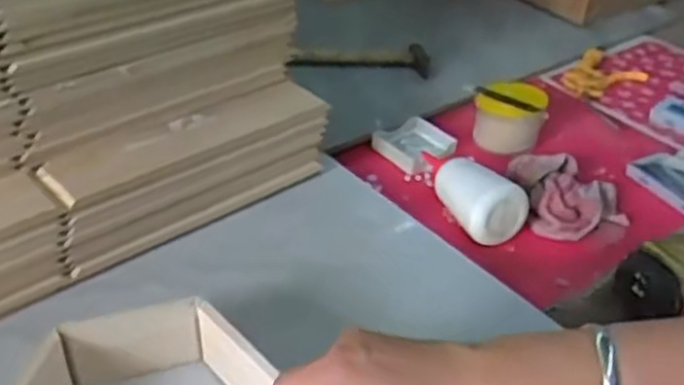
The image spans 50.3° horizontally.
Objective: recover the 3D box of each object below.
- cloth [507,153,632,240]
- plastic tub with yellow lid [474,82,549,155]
[{"bbox_3d":[0.240,-0.002,0.774,0.108,0.035,0.123,0,36,-9],"label":"cloth"},{"bbox_3d":[0.196,-0.088,0.861,0.080,0.067,0.064,8,36,3],"label":"plastic tub with yellow lid"}]

